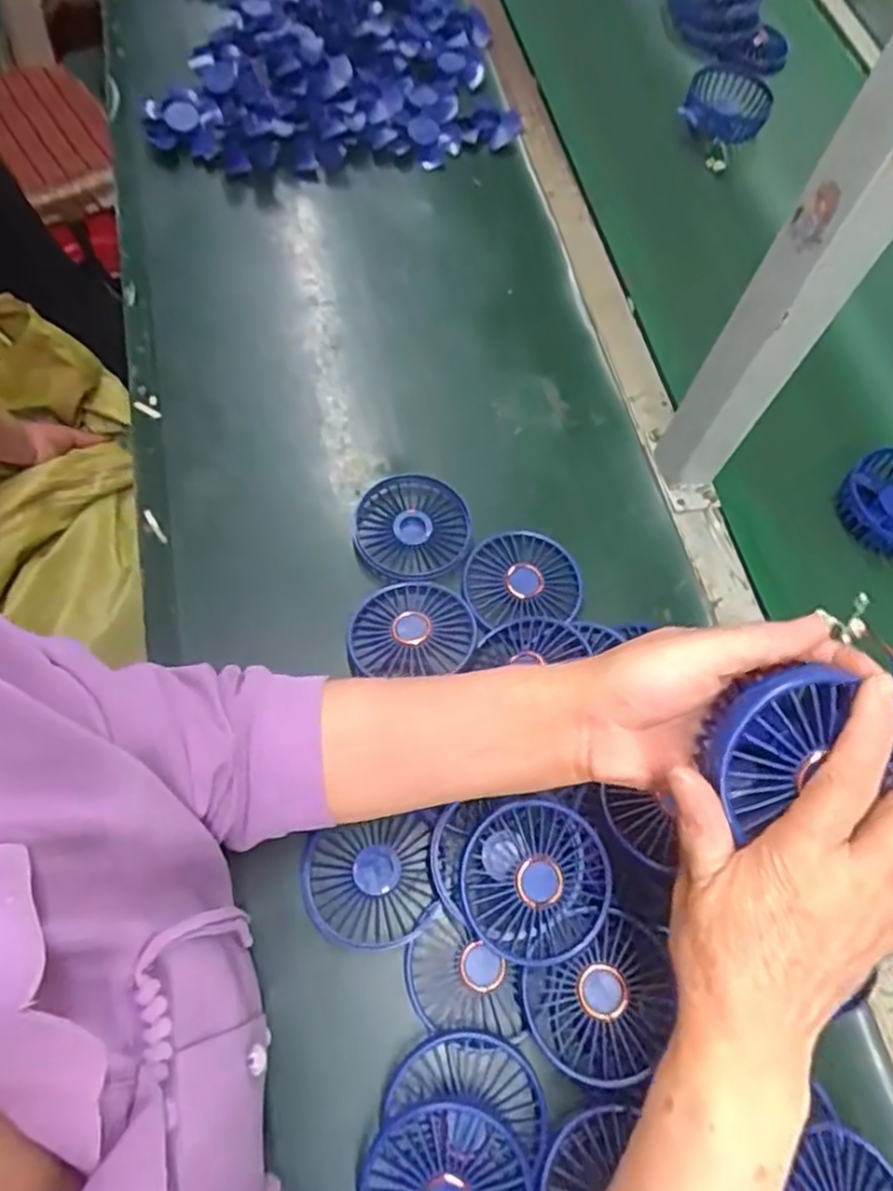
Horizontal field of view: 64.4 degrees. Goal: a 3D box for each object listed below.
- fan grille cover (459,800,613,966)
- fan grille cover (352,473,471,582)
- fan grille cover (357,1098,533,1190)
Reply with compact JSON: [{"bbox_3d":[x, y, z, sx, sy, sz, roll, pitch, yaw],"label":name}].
[{"bbox_3d":[0.052,0.166,0.411,0.084,0.019,0.085,8,80,4],"label":"fan grille cover"},{"bbox_3d":[-0.025,-0.051,0.546,0.086,0.020,0.087,42,68,12],"label":"fan grille cover"},{"bbox_3d":[-0.001,0.313,0.371,0.086,0.020,0.085,-9,78,-1],"label":"fan grille cover"}]

